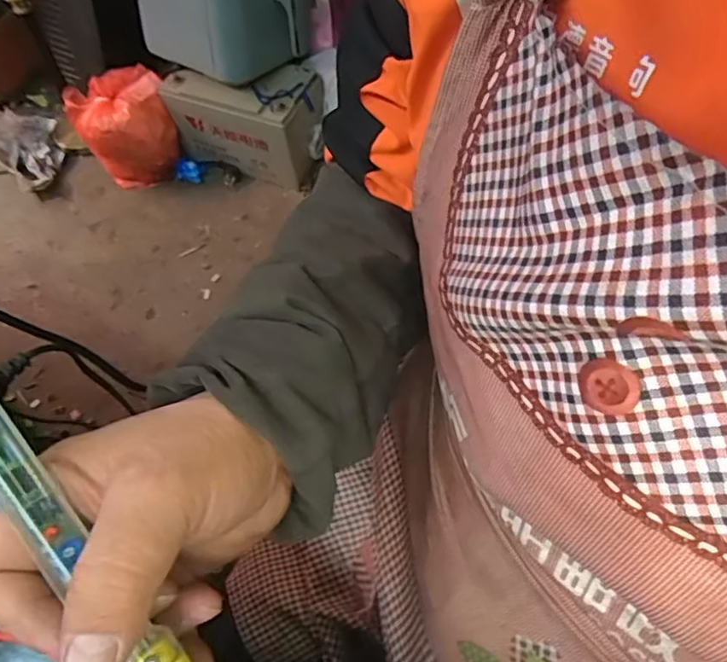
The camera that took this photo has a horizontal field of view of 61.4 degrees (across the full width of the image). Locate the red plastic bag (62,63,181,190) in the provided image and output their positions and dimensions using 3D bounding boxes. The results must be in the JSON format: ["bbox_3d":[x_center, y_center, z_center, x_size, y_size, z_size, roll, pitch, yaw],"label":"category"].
[{"bbox_3d":[-0.585,-0.510,1.534,0.218,0.204,0.199,-39,64,-17],"label":"red plastic bag"}]

